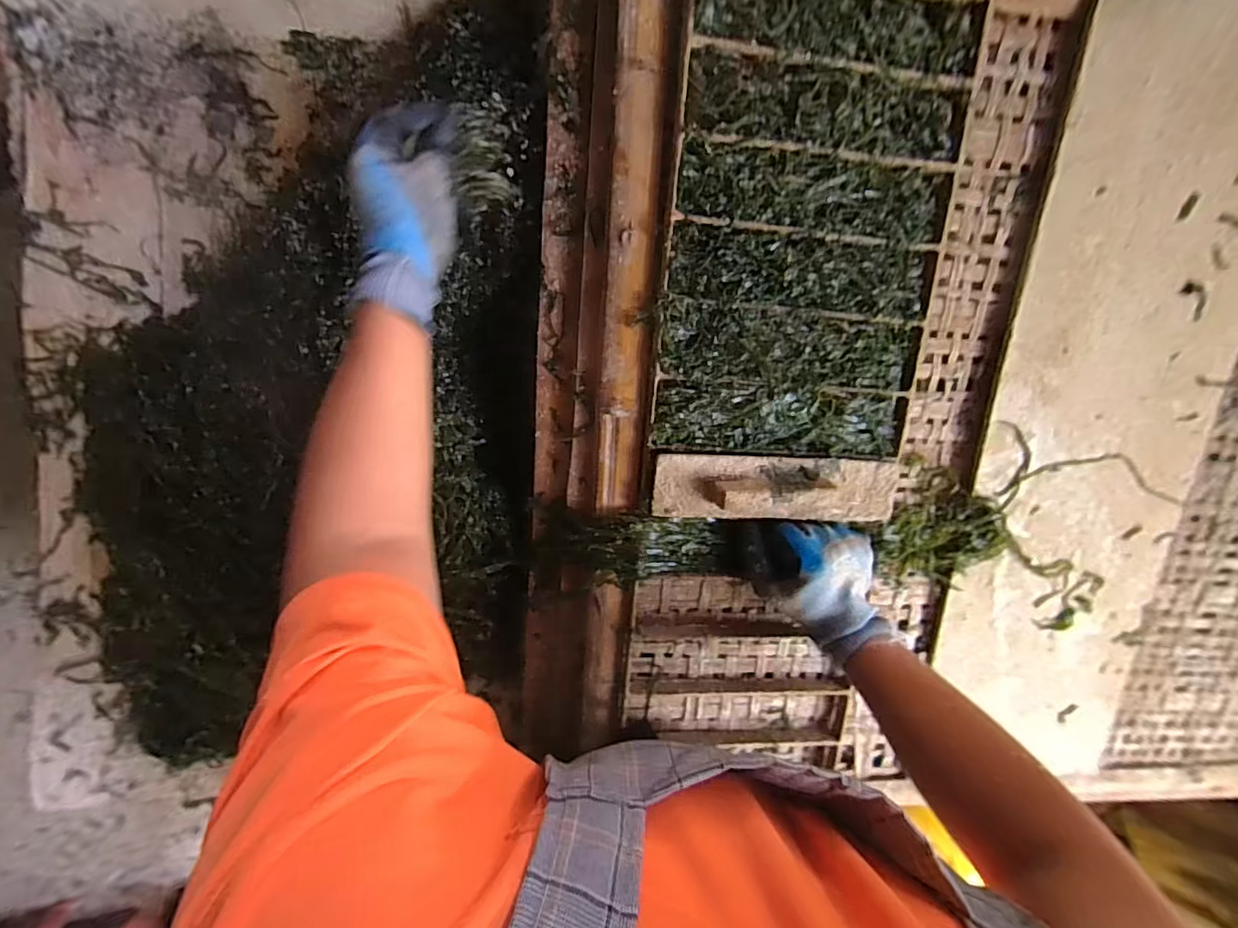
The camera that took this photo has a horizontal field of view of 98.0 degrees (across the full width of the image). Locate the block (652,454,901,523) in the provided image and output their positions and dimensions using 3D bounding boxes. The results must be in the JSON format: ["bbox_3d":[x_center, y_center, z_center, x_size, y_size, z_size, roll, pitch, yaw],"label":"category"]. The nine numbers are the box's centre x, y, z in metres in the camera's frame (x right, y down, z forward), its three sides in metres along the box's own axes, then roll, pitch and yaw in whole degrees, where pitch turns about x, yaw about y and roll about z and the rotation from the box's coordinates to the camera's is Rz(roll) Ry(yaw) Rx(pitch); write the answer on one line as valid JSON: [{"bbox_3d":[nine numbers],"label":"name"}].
[{"bbox_3d":[0.141,0.023,0.453,0.222,0.034,0.056,2,93,-6],"label":"block"}]

